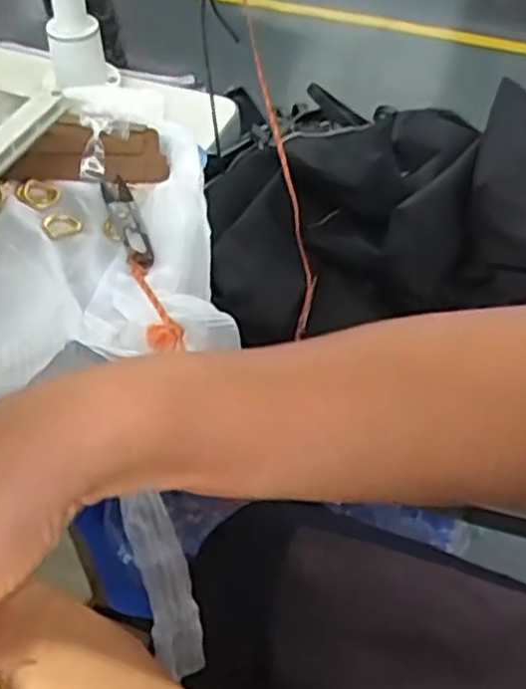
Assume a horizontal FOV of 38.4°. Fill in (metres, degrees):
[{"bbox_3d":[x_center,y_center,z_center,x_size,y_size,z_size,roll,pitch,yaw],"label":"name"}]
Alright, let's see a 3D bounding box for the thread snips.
[{"bbox_3d":[-0.106,-0.096,0.588,0.022,0.013,0.103,-13,50,-13],"label":"thread snips"}]

